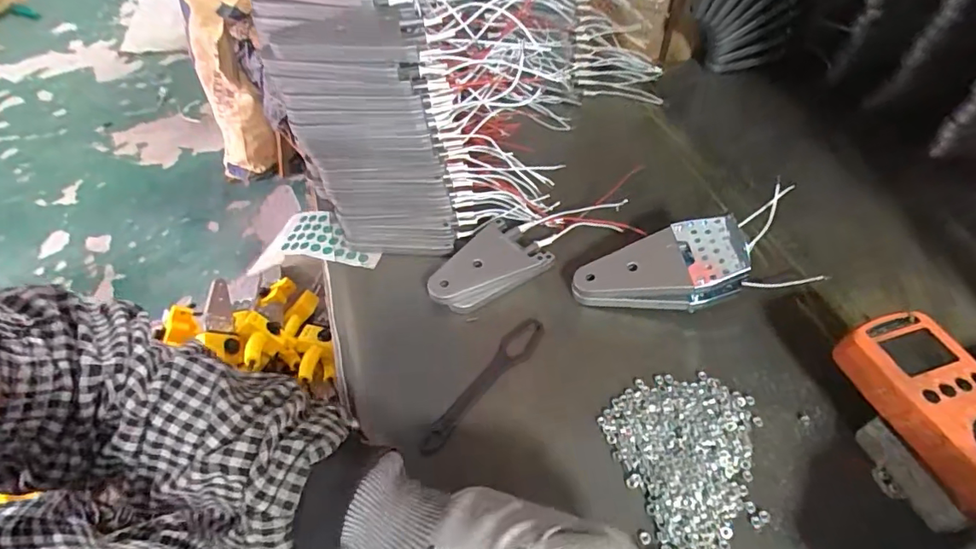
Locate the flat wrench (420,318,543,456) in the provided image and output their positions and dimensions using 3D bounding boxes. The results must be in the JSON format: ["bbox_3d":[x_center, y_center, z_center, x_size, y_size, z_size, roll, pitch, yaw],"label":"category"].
[{"bbox_3d":[-0.002,0.084,0.404,0.025,0.005,0.140,31,57,26],"label":"flat wrench"}]

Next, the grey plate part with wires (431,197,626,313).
[{"bbox_3d":[0.031,-0.027,0.478,0.193,0.027,0.066,-26,53,-19],"label":"grey plate part with wires"}]

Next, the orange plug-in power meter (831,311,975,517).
[{"bbox_3d":[0.294,0.085,0.332,0.069,0.030,0.123,-17,51,-13],"label":"orange plug-in power meter"}]

